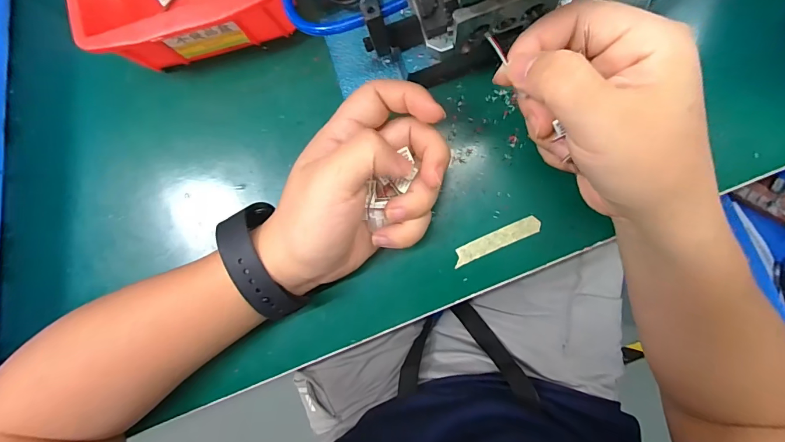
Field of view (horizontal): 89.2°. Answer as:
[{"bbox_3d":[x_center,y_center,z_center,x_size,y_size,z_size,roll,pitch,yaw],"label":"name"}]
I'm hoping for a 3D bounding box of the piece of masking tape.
[{"bbox_3d":[0.072,0.014,0.278,0.062,0.004,0.012,-25,84,8],"label":"piece of masking tape"}]

